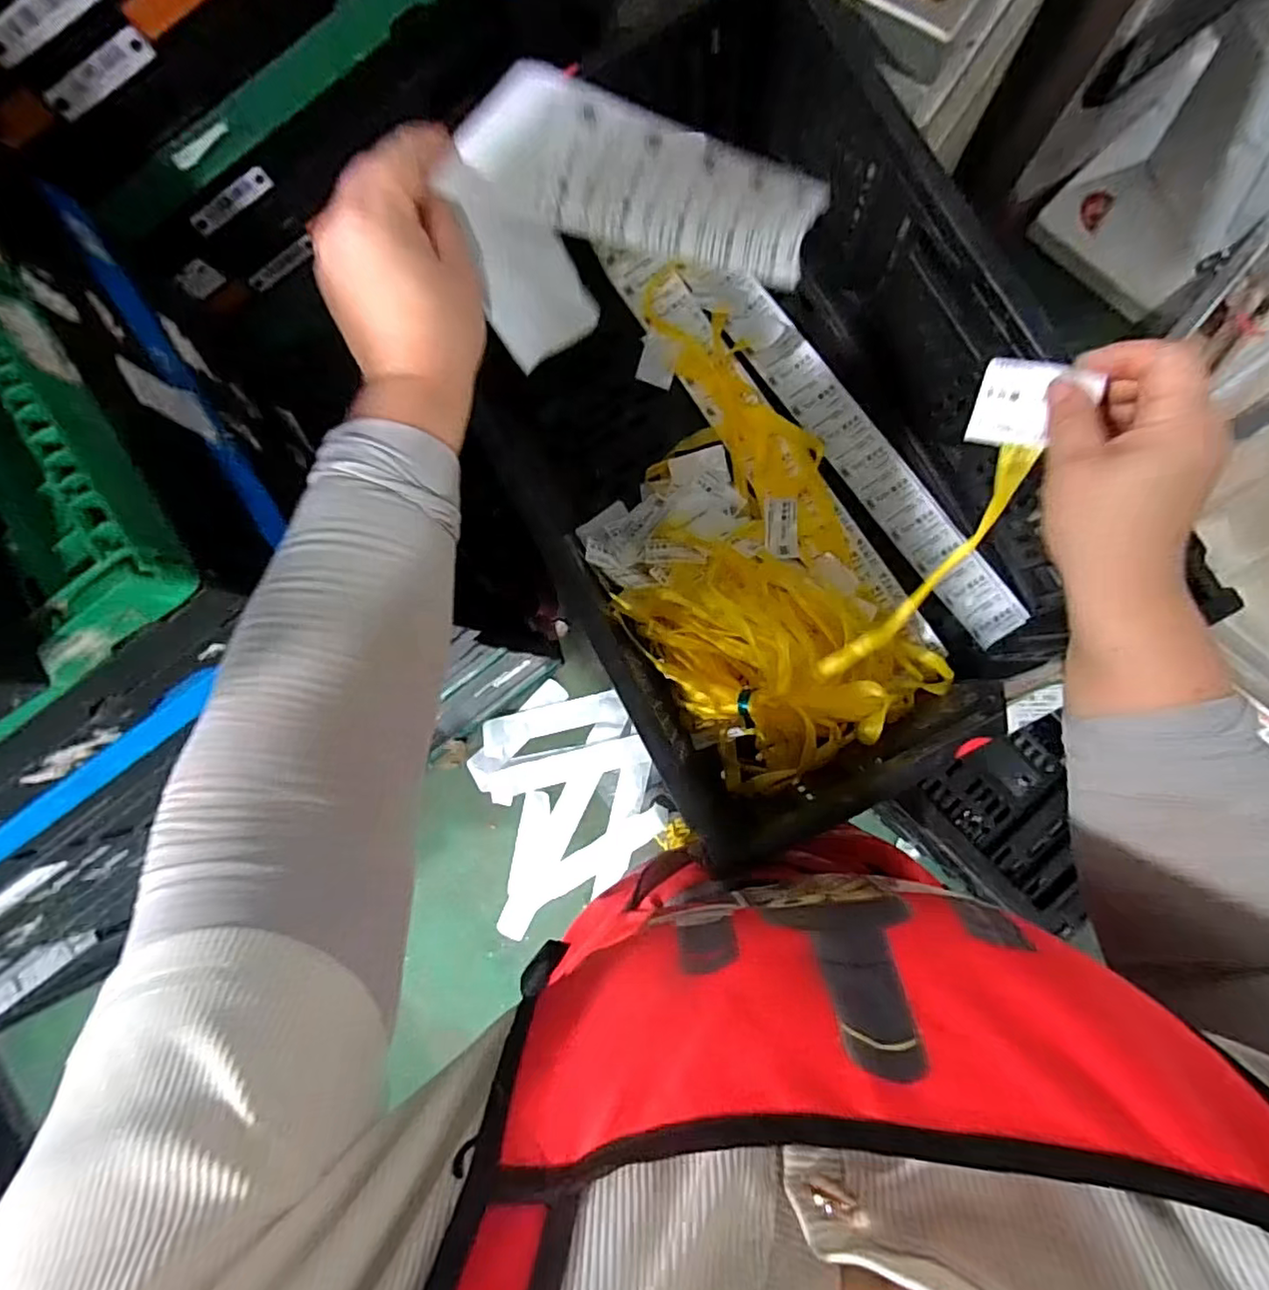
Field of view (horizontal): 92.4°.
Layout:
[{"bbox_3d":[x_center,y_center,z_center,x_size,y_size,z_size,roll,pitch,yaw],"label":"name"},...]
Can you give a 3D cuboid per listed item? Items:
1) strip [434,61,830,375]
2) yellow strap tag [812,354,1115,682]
[{"bbox_3d":[0.022,-0.252,0.351,0.236,0.116,0.032,-24,59,-20],"label":"strip"},{"bbox_3d":[0.195,-0.064,0.403,0.044,0.023,0.240,24,131,7],"label":"yellow strap tag"}]

